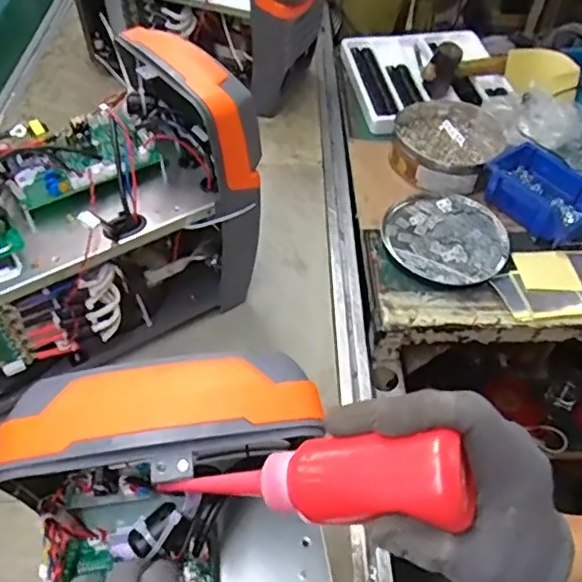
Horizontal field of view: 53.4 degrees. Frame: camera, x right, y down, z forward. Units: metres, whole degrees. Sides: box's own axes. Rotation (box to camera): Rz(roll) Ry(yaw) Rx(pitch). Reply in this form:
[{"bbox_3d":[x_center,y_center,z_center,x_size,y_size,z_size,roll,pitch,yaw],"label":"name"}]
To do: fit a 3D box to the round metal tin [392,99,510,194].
[{"bbox_3d":[0.267,-0.253,1.001,0.179,0.064,0.207,13,51,11],"label":"round metal tin"}]

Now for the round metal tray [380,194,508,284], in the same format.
[{"bbox_3d":[0.237,-0.084,0.886,0.181,0.030,0.178,0,50,0],"label":"round metal tray"}]

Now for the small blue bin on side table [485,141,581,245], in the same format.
[{"bbox_3d":[0.389,-0.155,0.902,0.105,0.079,0.163,-35,58,-26],"label":"small blue bin on side table"}]

